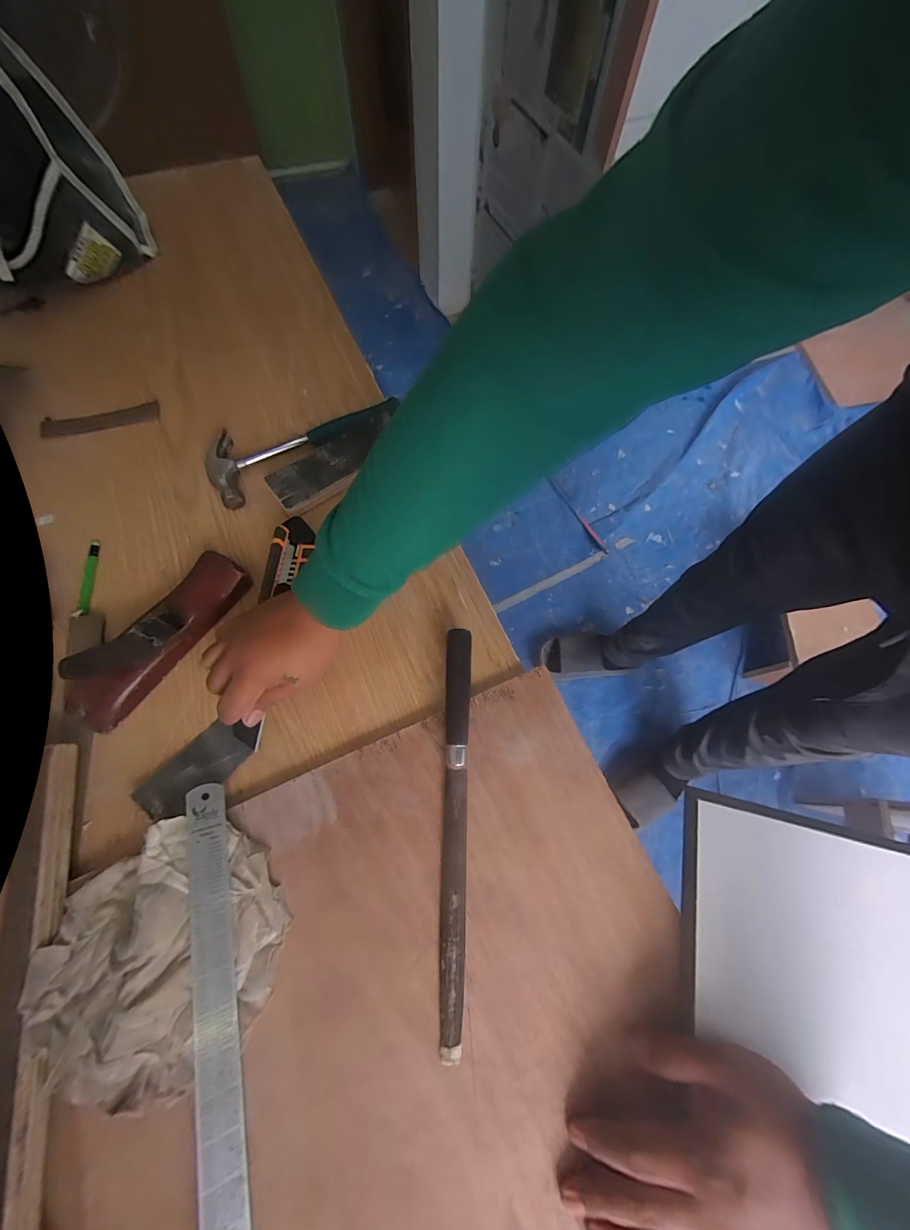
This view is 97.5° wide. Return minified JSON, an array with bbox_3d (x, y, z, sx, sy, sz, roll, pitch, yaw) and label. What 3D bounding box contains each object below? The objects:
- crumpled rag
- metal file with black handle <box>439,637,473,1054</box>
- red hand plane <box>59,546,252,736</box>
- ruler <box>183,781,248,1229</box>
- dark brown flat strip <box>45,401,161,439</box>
[{"bbox_3d":[-0.222,0.255,0.299,0.170,0.036,0.157,-34,73,-14],"label":"crumpled rag"},{"bbox_3d":[0.002,0.171,0.345,0.023,0.022,0.321,1,68,-1],"label":"metal file with black handle"},{"bbox_3d":[-0.290,0.013,0.384,0.054,0.063,0.189,35,71,11],"label":"red hand plane"},{"bbox_3d":[-0.174,0.298,0.289,0.028,0.008,0.324,-4,68,-29],"label":"ruler"},{"bbox_3d":[-0.458,-0.253,0.517,0.138,0.006,0.029,-15,70,-8],"label":"dark brown flat strip"}]

